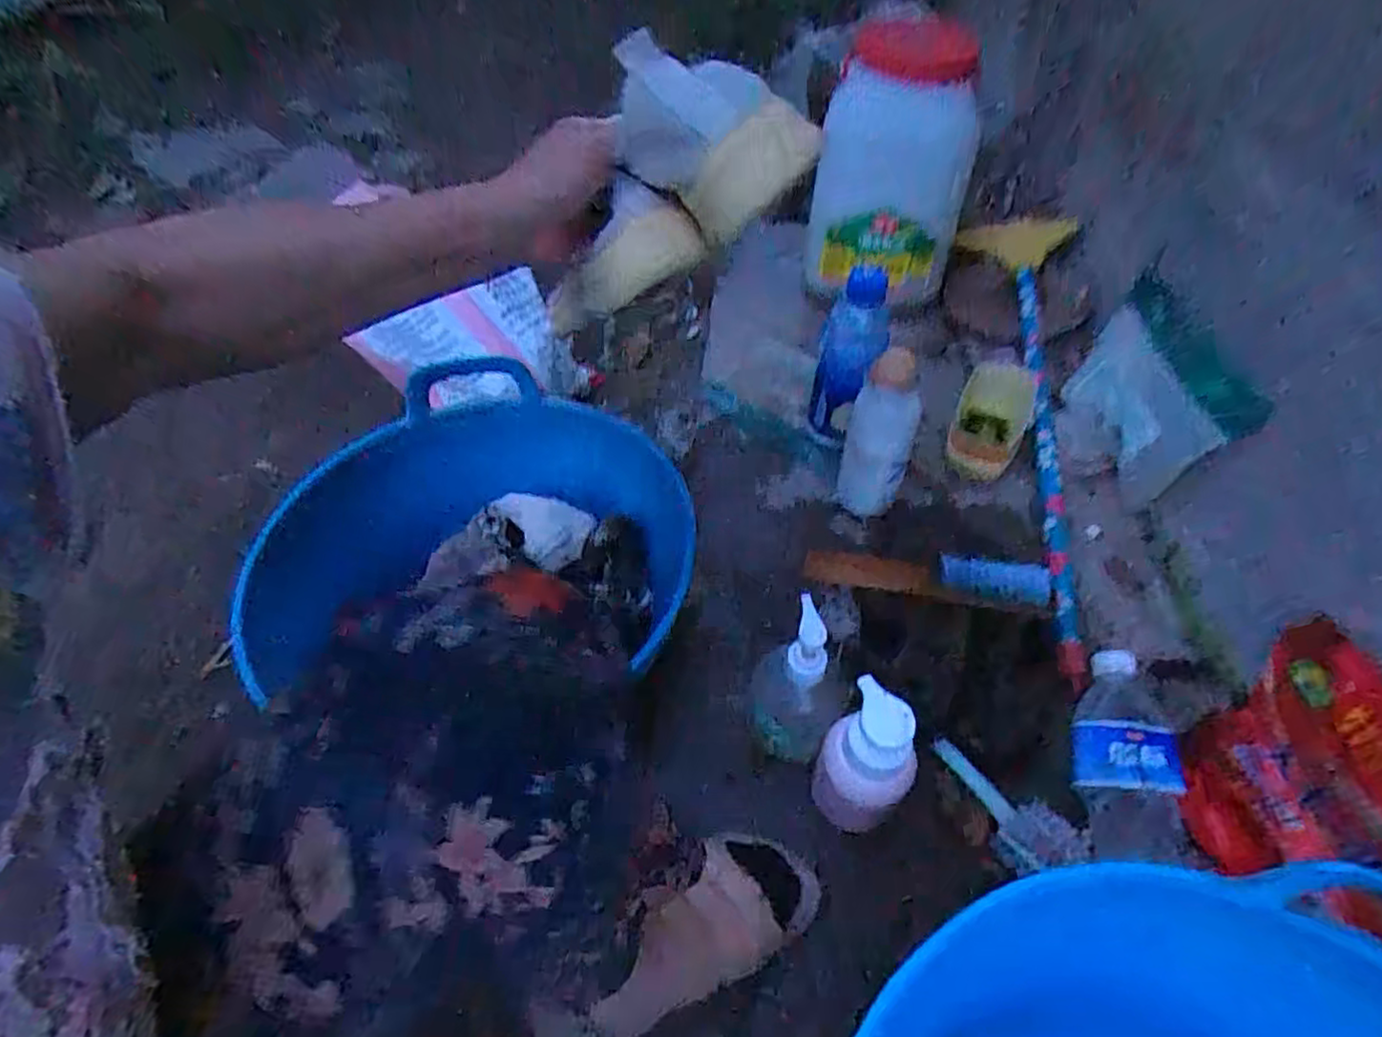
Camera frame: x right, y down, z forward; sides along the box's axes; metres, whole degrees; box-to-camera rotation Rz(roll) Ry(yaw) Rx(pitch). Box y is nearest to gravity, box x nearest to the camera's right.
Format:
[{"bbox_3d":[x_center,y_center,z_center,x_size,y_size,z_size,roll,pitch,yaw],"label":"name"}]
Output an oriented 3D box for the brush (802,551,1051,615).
[{"bbox_3d":[0.203,0.050,0.631,0.210,0.027,0.046,4,47,31],"label":"brush"}]

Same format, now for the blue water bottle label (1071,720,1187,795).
[{"bbox_3d":[0.338,0.185,0.546,0.074,0.007,0.049,-1,78,19],"label":"blue water bottle label"}]

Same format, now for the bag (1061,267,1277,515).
[{"bbox_3d":[0.493,-0.141,0.782,0.029,0.177,0.228,17,44,-30],"label":"bag"}]

